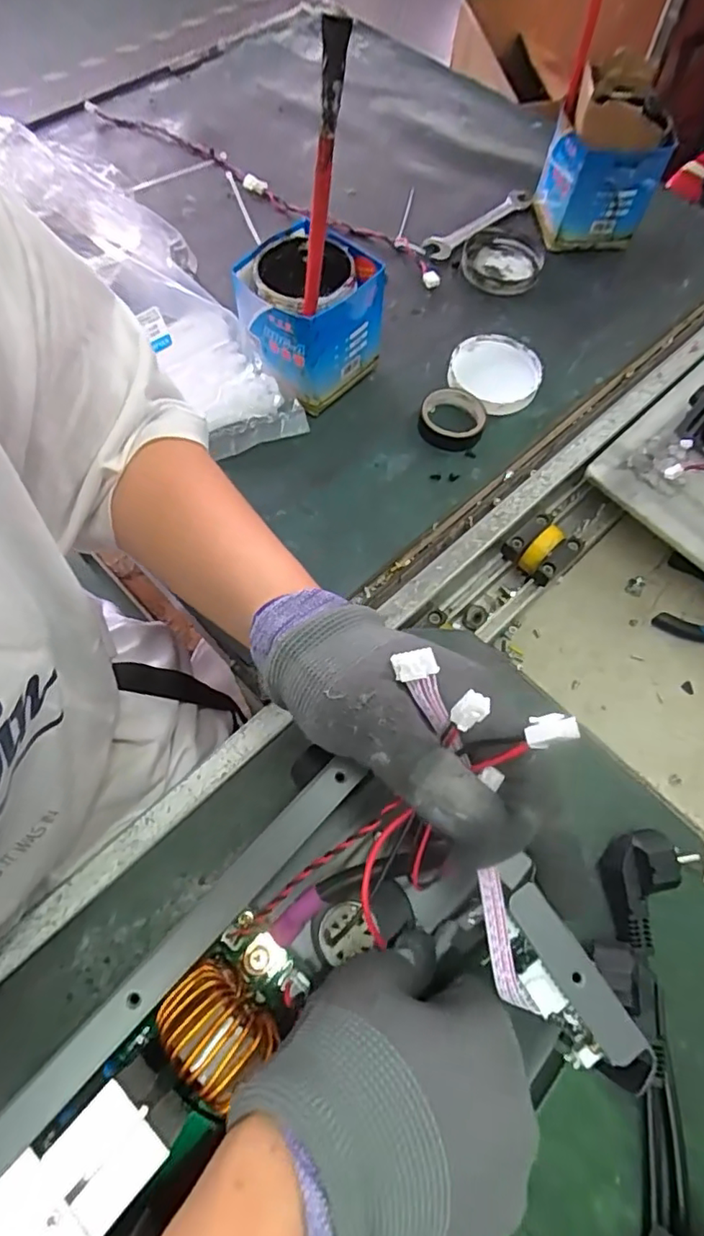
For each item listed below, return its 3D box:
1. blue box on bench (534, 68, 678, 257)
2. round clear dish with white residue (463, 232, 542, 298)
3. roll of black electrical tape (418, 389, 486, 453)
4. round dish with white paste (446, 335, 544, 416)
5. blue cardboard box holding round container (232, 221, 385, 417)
[{"bbox_3d":[0.255,-0.471,0.599,0.108,0.122,0.107,3,65,0],"label":"blue box on bench"},{"bbox_3d":[0.162,-0.386,0.623,0.083,0.011,0.086,19,66,7],"label":"round clear dish with white residue"},{"bbox_3d":[0.090,-0.179,0.522,0.058,0.017,0.055,1,65,-1],"label":"roll of black electrical tape"},{"bbox_3d":[0.136,-0.236,0.551,0.085,0.015,0.091,1,65,-1],"label":"round dish with white paste"},{"bbox_3d":[-0.039,-0.259,0.506,0.097,0.105,0.100,38,70,15],"label":"blue cardboard box holding round container"}]

